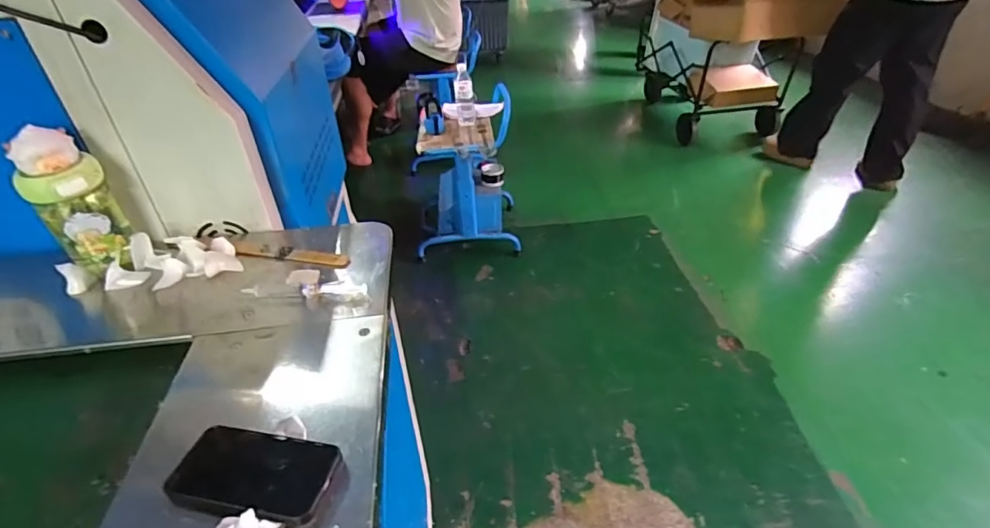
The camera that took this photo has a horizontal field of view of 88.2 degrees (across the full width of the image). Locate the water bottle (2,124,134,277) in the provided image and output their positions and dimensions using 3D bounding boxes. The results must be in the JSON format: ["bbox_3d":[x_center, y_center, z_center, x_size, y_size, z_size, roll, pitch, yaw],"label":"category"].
[{"bbox_3d":[-0.576,-0.082,0.702,0.092,0.190,0.073,-27,42,-28],"label":"water bottle"}]

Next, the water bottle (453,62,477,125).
[{"bbox_3d":[-0.109,-0.608,1.863,0.073,0.217,0.071,-6,36,-3],"label":"water bottle"}]

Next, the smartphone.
[{"bbox_3d":[-0.225,0.194,0.475,0.150,0.015,0.075,3,45,15],"label":"smartphone"}]

